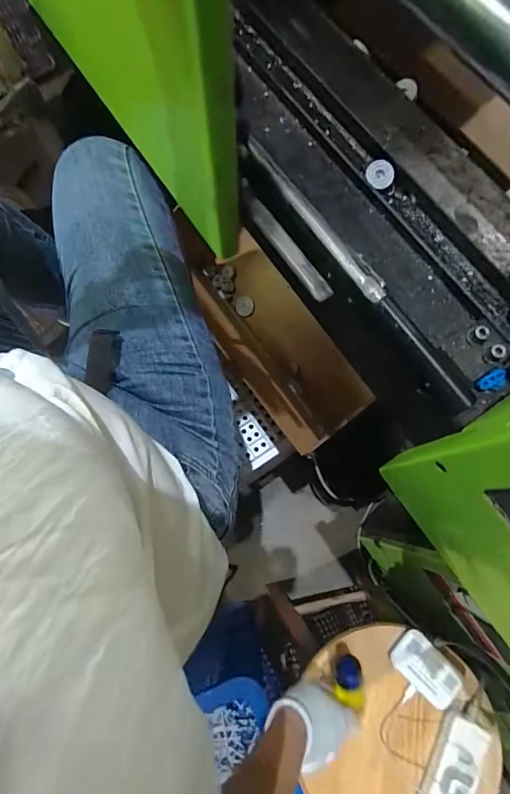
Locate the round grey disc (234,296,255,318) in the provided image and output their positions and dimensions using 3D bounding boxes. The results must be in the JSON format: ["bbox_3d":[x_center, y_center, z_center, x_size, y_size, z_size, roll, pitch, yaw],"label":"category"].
[{"bbox_3d":[-0.024,-0.202,0.877,0.042,0.010,0.043,0,75,0],"label":"round grey disc"}]

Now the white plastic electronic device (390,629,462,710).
[{"bbox_3d":[0.248,0.395,0.572,0.061,0.014,0.100,-39,79,-10],"label":"white plastic electronic device"}]

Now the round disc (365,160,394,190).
[{"bbox_3d":[0.131,-0.233,0.417,0.029,0.006,0.028,22,101,-2],"label":"round disc"}]

